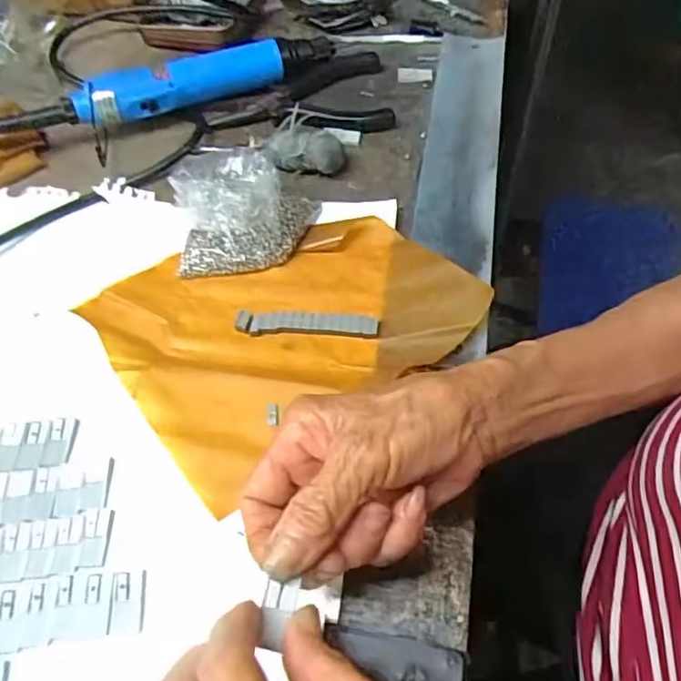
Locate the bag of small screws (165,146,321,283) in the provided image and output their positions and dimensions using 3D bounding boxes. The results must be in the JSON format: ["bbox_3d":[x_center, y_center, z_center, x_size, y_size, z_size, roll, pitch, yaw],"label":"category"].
[{"bbox_3d":[-0.065,-0.093,0.394,0.089,0.046,0.085,-8,54,-1],"label":"bag of small screws"}]

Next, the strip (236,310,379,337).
[{"bbox_3d":[-0.020,-0.010,0.359,0.085,0.006,0.016,4,55,8],"label":"strip"}]

